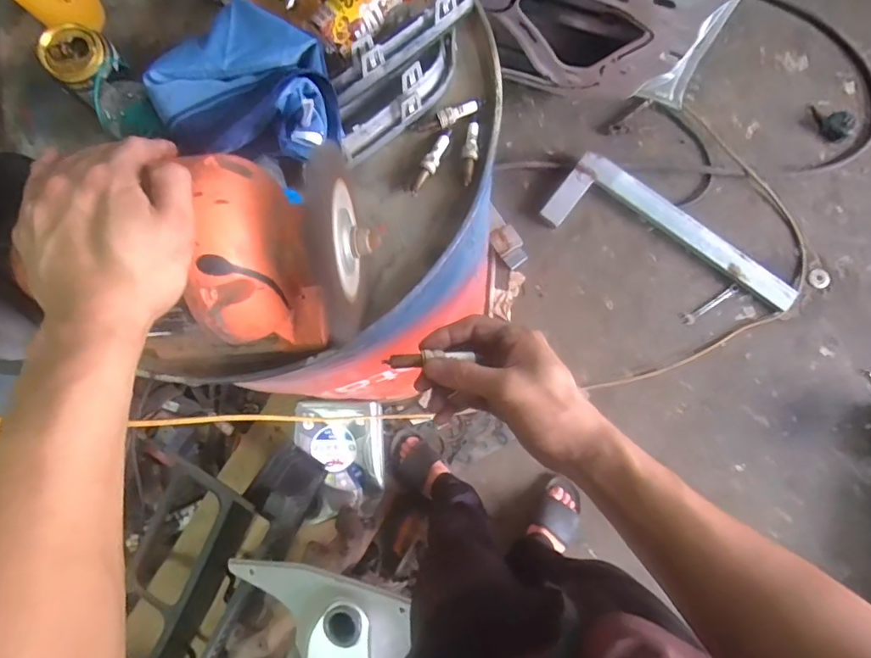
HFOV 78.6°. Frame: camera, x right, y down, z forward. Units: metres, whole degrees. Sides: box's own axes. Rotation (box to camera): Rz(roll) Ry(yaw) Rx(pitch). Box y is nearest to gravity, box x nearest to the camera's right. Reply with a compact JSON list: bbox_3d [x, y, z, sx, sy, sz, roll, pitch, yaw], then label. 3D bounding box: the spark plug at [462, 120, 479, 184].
[{"bbox_3d":[0.036,-0.181,0.543,0.015,0.012,0.068,6,81,4],"label":"spark plug"}]

